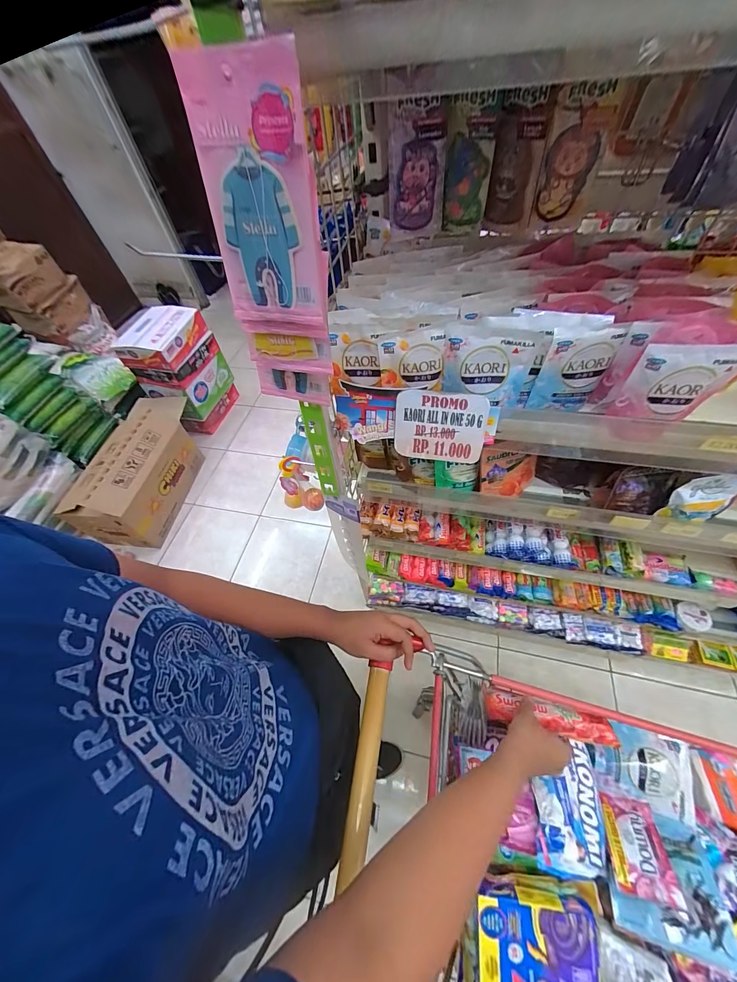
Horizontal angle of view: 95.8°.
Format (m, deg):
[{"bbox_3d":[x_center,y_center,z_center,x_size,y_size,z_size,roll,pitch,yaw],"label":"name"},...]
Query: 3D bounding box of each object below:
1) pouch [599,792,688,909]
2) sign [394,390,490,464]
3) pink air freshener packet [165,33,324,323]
[{"bbox_3d":[0.383,0.506,0.476,0.070,0.010,0.107,0,27,19],"label":"pouch"},{"bbox_3d":[0.104,-0.094,0.493,0.129,0.108,0.007,7,37,14],"label":"sign"},{"bbox_3d":[-0.093,-0.248,0.287,0.109,0.174,0.025,8,41,15],"label":"pink air freshener packet"}]

